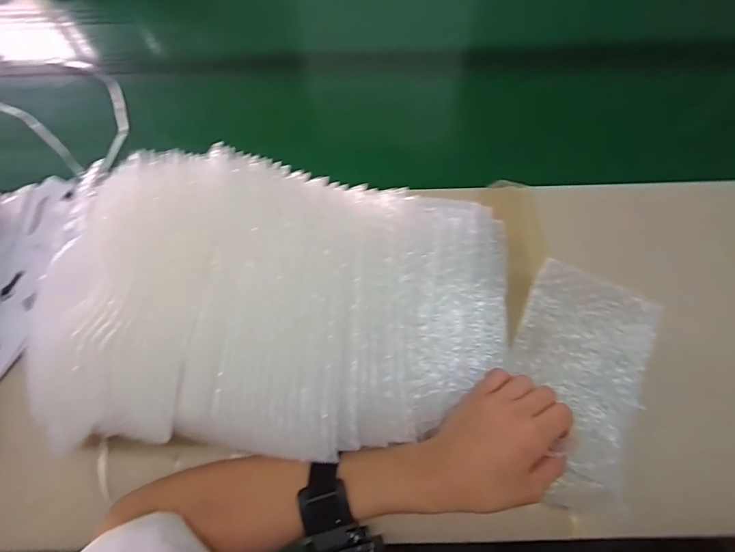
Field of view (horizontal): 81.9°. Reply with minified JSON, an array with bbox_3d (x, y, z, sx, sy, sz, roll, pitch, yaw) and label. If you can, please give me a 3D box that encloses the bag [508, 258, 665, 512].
[{"bbox_3d":[0.185,0.095,0.372,0.117,0.022,0.190,20,76,3],"label":"bag"}]

